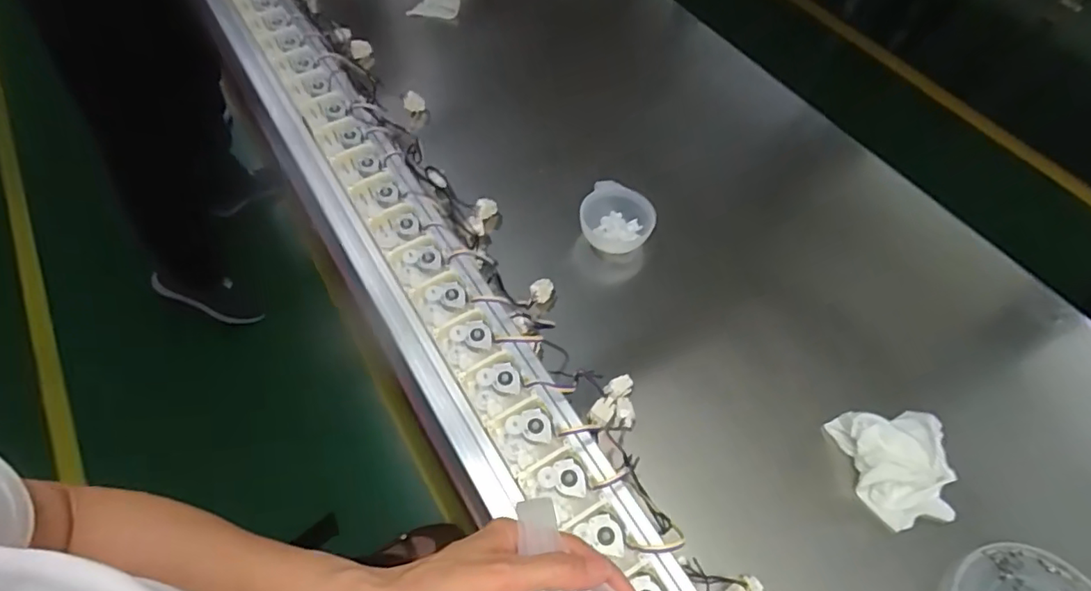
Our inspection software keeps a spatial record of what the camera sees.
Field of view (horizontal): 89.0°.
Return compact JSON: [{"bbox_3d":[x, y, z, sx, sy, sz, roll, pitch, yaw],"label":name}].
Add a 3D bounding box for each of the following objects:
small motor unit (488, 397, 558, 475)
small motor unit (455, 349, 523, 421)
[{"bbox_3d":[-0.015,0.118,0.464,0.046,0.019,0.051,-29,64,-19],"label":"small motor unit"},{"bbox_3d":[-0.046,0.080,0.488,0.047,0.018,0.045,-22,62,-16],"label":"small motor unit"}]

